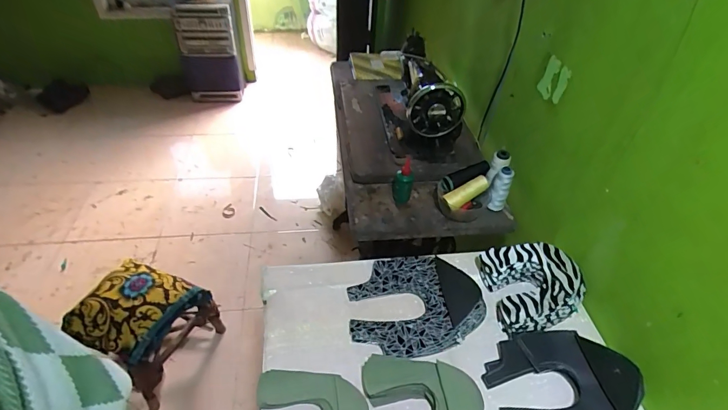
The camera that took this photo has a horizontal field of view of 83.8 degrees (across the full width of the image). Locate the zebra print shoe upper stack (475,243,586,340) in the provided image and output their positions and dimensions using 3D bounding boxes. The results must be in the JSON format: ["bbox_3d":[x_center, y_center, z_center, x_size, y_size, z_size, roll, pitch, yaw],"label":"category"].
[{"bbox_3d":[0.322,0.147,0.772,0.161,0.066,0.170,-5,44,-10],"label":"zebra print shoe upper stack"}]

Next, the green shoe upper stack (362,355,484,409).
[{"bbox_3d":[0.089,0.309,0.616,0.168,0.037,0.167,-2,44,-6],"label":"green shoe upper stack"}]

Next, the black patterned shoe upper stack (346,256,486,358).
[{"bbox_3d":[0.097,0.178,0.746,0.245,0.051,0.189,0,44,-5],"label":"black patterned shoe upper stack"}]

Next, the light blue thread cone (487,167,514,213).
[{"bbox_3d":[0.318,-0.032,0.946,0.037,0.123,0.033,19,46,15],"label":"light blue thread cone"}]

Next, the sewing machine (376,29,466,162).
[{"bbox_3d":[0.145,-0.319,1.145,0.172,0.230,0.401,-2,44,-6],"label":"sewing machine"}]

